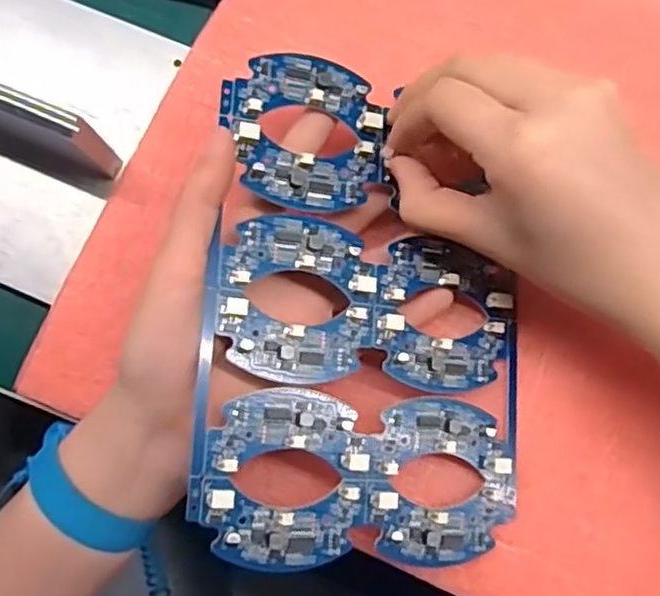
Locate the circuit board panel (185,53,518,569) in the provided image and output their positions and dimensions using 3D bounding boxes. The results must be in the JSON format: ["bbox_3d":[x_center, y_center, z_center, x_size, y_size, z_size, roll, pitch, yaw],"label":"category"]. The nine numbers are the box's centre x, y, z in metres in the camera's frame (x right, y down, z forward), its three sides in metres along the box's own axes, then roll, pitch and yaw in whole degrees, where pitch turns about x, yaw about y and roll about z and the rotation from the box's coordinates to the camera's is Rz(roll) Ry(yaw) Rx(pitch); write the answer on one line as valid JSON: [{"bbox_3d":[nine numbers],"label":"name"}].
[{"bbox_3d":[0.019,0.004,0.281,0.136,0.010,0.197,6,80,-17],"label":"circuit board panel"}]

